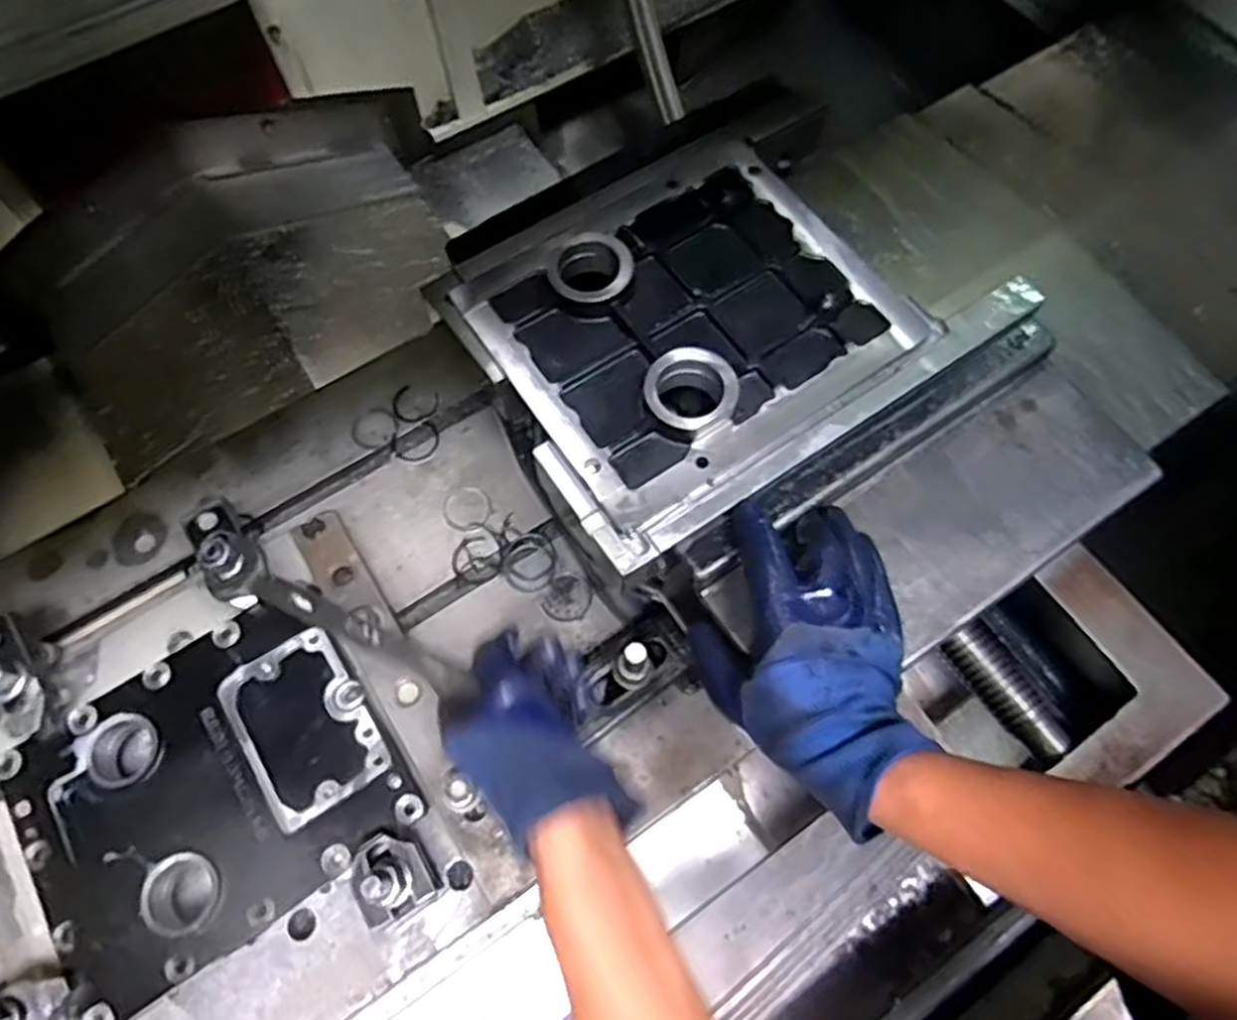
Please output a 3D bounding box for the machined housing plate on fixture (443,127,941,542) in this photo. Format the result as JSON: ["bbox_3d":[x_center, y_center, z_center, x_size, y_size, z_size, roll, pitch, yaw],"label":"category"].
[{"bbox_3d":[0.048,-0.136,0.505,0.253,0.031,0.216,-33,71,-12],"label":"machined housing plate on fixture"}]

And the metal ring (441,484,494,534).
[{"bbox_3d":[-0.136,-0.002,0.679,0.042,0.004,0.046,0,68,1],"label":"metal ring"}]

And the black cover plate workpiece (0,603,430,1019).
[{"bbox_3d":[-0.297,0.202,0.554,0.245,0.022,0.208,-32,71,-11],"label":"black cover plate workpiece"}]

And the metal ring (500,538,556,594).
[{"bbox_3d":[-0.077,0.047,0.659,0.049,0.005,0.050,0,68,1],"label":"metal ring"}]

